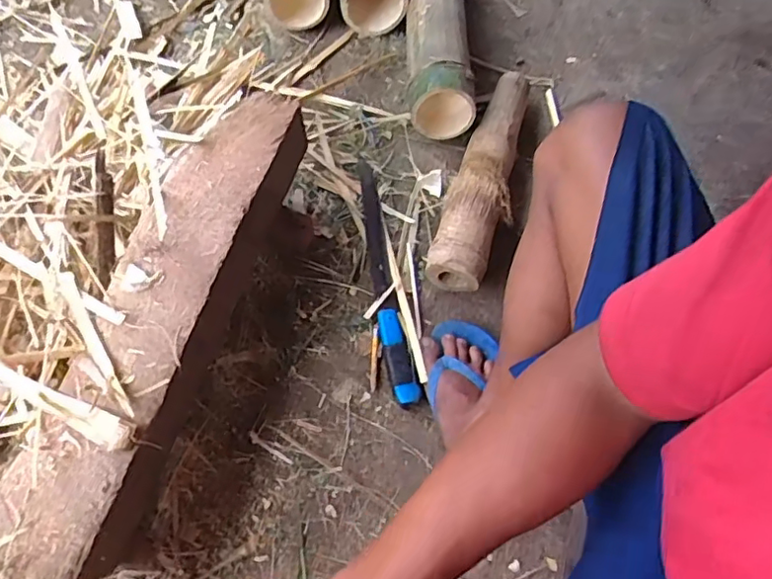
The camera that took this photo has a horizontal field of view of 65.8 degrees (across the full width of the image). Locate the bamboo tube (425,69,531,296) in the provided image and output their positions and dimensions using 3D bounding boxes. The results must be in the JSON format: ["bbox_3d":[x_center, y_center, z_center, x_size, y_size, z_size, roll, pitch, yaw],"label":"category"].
[{"bbox_3d":[0.159,-0.192,0.923,0.098,0.072,0.431,16,62,4],"label":"bamboo tube"}]

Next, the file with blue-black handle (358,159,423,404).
[{"bbox_3d":[-0.006,-0.031,0.853,0.037,0.020,0.385,-8,64,-7],"label":"file with blue-black handle"}]

